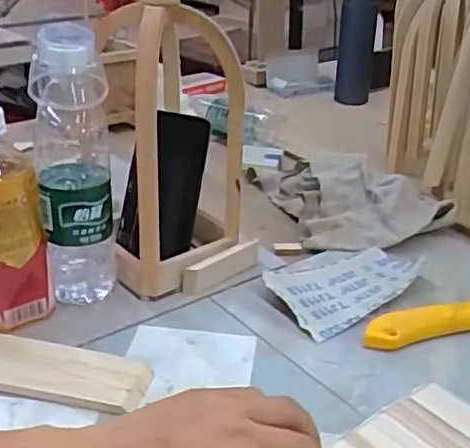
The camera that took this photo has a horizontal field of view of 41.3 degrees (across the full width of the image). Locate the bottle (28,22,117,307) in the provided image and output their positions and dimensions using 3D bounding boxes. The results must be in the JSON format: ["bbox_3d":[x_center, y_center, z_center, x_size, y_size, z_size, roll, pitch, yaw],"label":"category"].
[{"bbox_3d":[-0.138,-0.043,0.542,0.061,0.244,0.054,-7,27,-16],"label":"bottle"}]

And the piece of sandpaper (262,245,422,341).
[{"bbox_3d":[0.103,0.053,0.619,0.156,0.017,0.108,-19,32,-34],"label":"piece of sandpaper"}]

